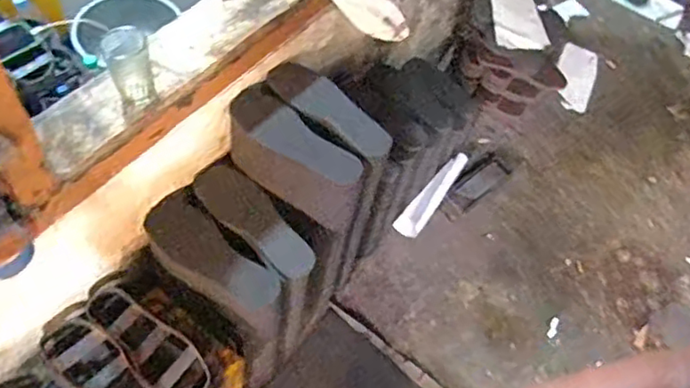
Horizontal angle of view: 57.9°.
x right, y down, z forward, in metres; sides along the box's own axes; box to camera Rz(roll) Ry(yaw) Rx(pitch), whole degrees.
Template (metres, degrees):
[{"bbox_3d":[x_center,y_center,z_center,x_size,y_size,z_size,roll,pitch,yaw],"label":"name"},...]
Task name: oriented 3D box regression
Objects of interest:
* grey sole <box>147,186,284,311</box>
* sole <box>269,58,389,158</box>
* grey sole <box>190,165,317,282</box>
[{"bbox_3d":[-0.231,0.106,1.105,0.257,0.033,0.107,45,65,-11],"label":"grey sole"},{"bbox_3d":[-0.025,-0.152,1.126,0.248,0.040,0.071,35,63,-12],"label":"sole"},{"bbox_3d":[-0.157,0.049,1.120,0.250,0.037,0.079,46,67,-7],"label":"grey sole"}]

